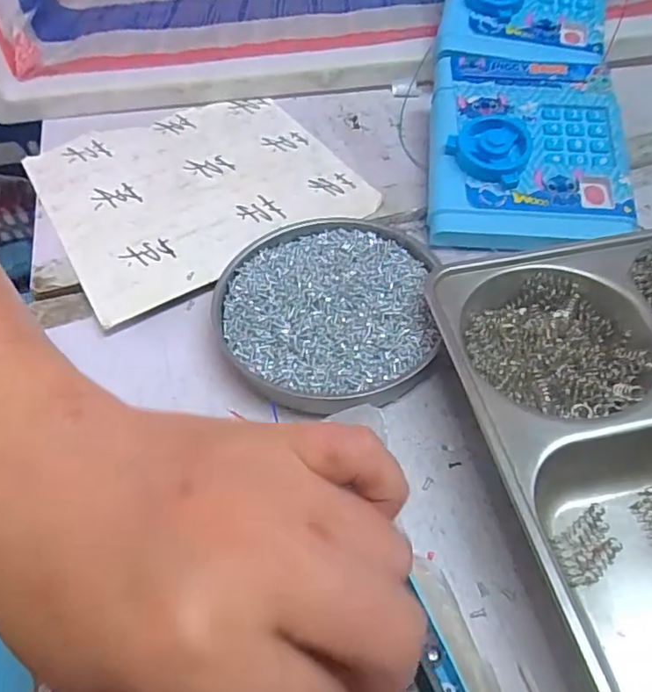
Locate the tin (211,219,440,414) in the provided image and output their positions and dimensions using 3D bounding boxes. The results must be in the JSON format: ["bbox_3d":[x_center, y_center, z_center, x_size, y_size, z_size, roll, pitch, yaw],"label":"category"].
[{"bbox_3d":[0.001,-0.023,0.347,0.126,0.018,0.131,-2,52,3],"label":"tin"}]

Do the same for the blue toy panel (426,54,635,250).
[{"bbox_3d":[0.139,-0.141,0.402,0.130,0.026,0.161,6,65,5],"label":"blue toy panel"}]

